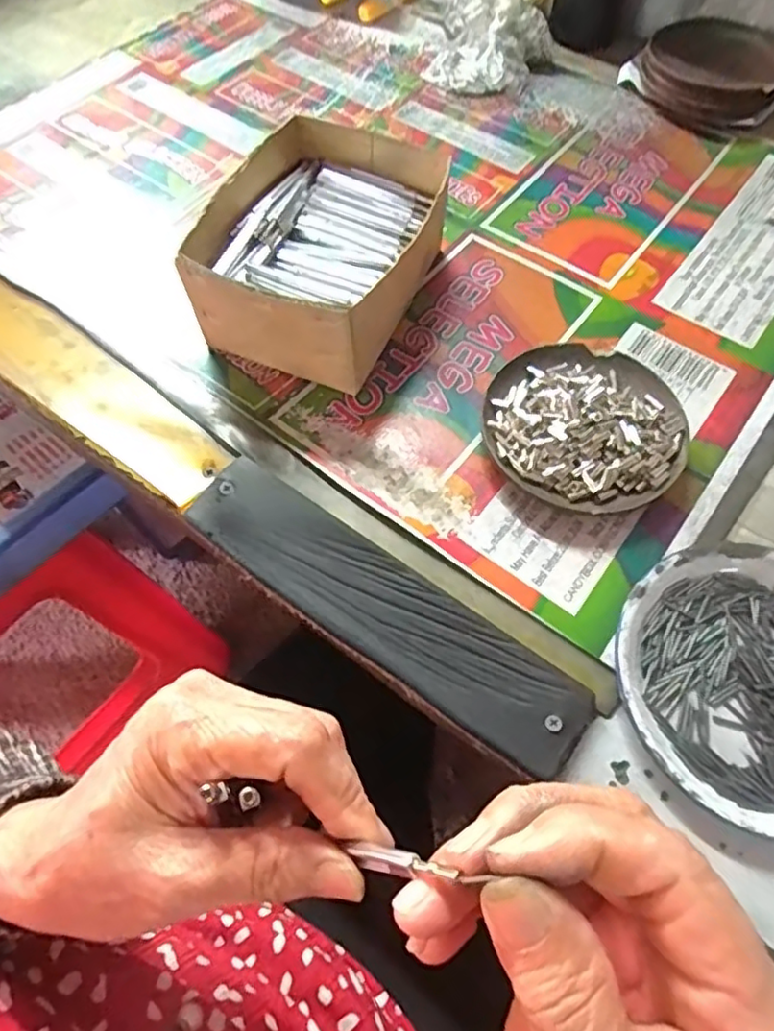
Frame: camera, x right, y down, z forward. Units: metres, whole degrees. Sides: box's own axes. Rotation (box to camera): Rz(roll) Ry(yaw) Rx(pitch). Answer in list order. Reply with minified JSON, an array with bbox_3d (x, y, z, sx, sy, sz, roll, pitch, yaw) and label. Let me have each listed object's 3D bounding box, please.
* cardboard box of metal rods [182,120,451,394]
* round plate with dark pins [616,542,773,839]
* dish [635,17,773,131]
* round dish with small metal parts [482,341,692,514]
[{"bbox_3d":[-0.038,-0.165,0.399,0.124,0.073,0.151,19,66,10],"label":"cardboard box of metal rods"},{"bbox_3d":[0.180,0.079,0.302,0.131,0.016,0.131,0,64,1],"label":"round plate with dark pins"},{"bbox_3d":[0.279,-0.375,0.524,0.115,0.033,0.111,0,64,1],"label":"dish"},{"bbox_3d":[0.116,-0.053,0.364,0.111,0.027,0.109,0,64,1],"label":"round dish with small metal parts"}]

